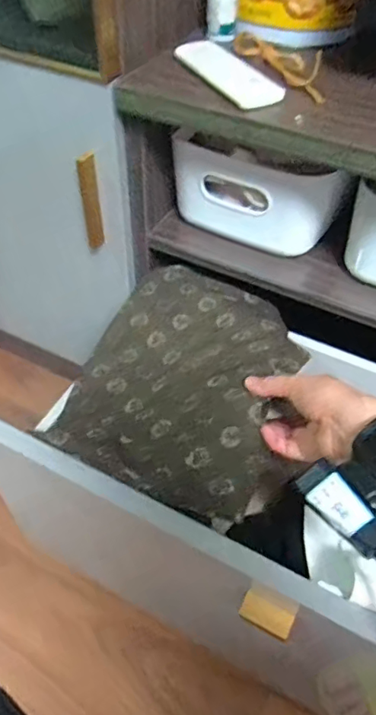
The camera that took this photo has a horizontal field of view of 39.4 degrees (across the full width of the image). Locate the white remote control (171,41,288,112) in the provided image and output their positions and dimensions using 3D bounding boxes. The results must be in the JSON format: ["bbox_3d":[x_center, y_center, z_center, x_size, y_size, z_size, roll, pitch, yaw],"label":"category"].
[{"bbox_3d":[0.037,-0.277,0.507,0.049,0.012,0.133,-22,53,-20],"label":"white remote control"}]

